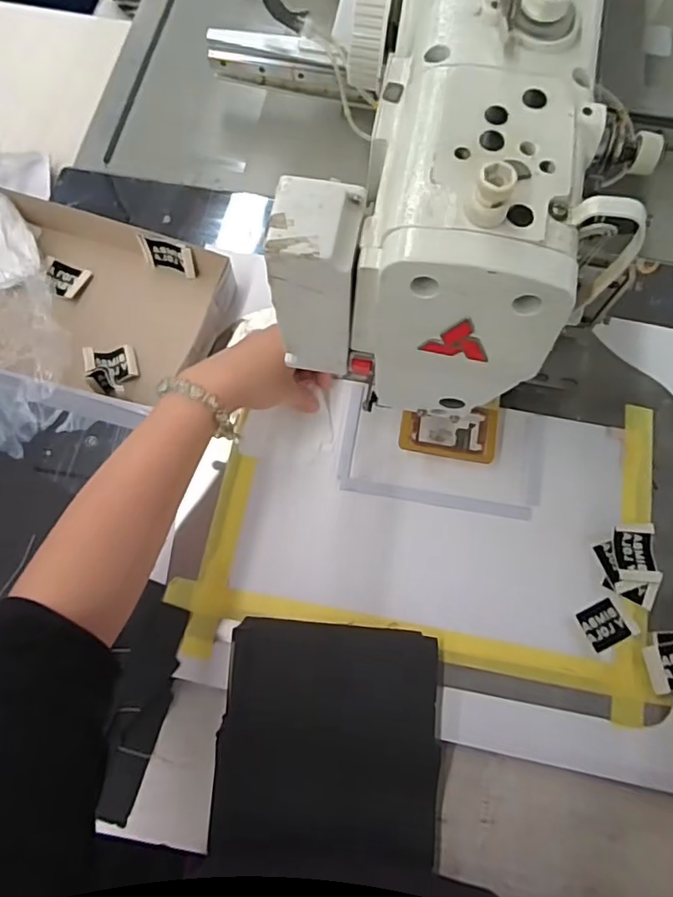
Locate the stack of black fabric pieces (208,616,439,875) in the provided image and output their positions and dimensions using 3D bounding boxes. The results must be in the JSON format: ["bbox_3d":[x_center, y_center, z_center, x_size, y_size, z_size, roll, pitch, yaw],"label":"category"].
[{"bbox_3d":[-0.005,0.217,0.427,0.157,0.017,0.162,4,73,3],"label":"stack of black fabric pieces"}]

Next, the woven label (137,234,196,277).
[{"bbox_3d":[-0.160,-0.181,0.542,0.053,0.036,0.014,18,72,4],"label":"woven label"}]

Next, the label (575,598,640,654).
[{"bbox_3d":[0.214,0.140,0.457,0.040,0.004,0.034,-21,75,-6],"label":"label"}]

